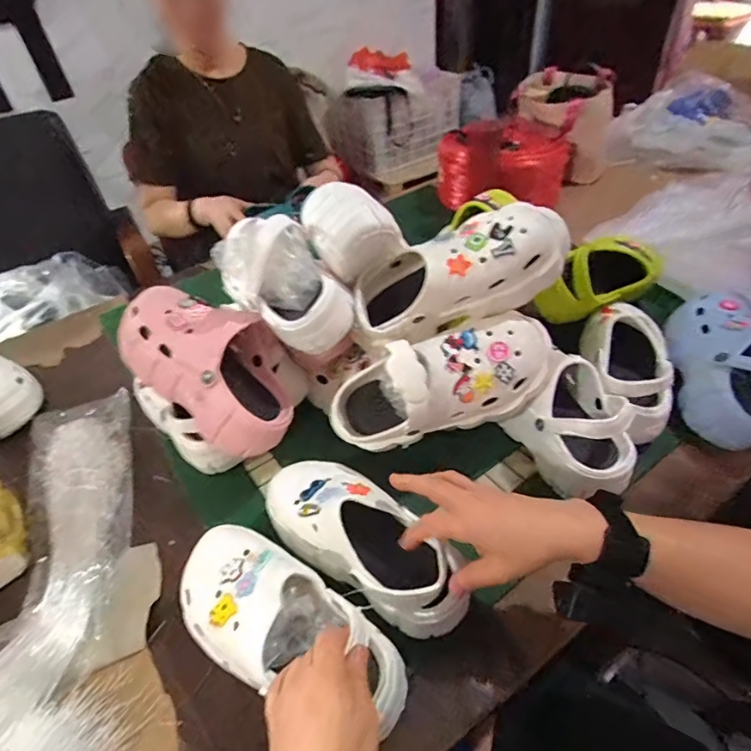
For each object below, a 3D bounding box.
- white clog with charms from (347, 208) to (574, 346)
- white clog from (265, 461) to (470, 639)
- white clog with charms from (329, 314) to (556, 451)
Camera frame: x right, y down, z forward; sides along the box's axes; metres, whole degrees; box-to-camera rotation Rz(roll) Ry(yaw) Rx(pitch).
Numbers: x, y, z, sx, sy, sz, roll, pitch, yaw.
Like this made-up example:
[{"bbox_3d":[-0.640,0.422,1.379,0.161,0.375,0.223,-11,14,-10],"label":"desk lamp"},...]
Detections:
[{"bbox_3d":[0.095,-0.121,0.572,0.258,0.090,0.107,-19,40,19],"label":"white clog with charms"},{"bbox_3d":[-0.016,0.161,0.508,0.239,0.078,0.100,32,55,30],"label":"white clog"},{"bbox_3d":[0.081,0.008,0.571,0.267,0.113,0.087,-15,44,-10],"label":"white clog with charms"}]

